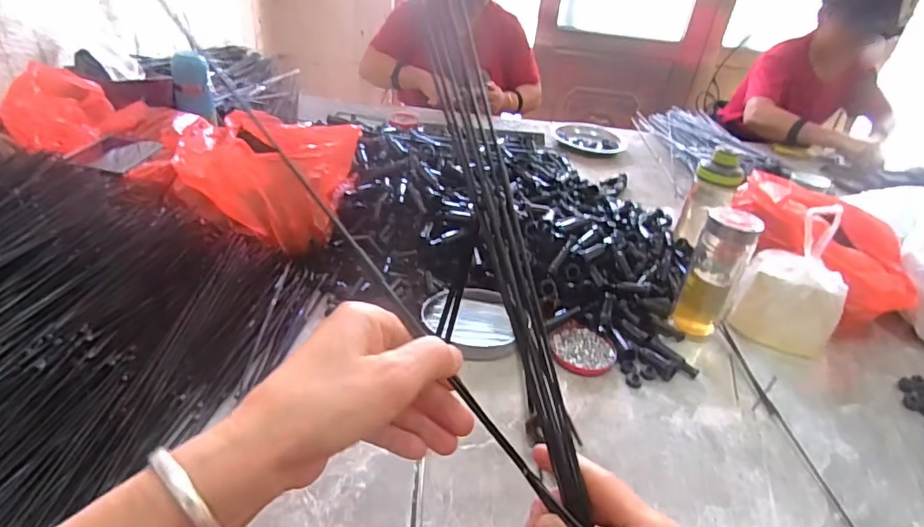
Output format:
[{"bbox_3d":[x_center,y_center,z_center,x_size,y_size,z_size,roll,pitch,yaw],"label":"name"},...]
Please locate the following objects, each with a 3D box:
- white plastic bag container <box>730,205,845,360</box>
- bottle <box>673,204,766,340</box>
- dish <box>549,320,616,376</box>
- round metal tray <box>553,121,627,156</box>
[{"bbox_3d":[0.457,0.029,0.698,0.117,0.170,0.086,28,38,29],"label":"white plastic bag container"},{"bbox_3d":[0.336,0.013,0.685,0.064,0.176,0.062,28,38,29],"label":"bottle"},{"bbox_3d":[0.153,0.108,0.656,0.083,0.011,0.080,18,34,15],"label":"dish"},{"bbox_3d":[0.325,-0.329,1.331,0.156,0.036,0.156,5,33,-3],"label":"round metal tray"}]

